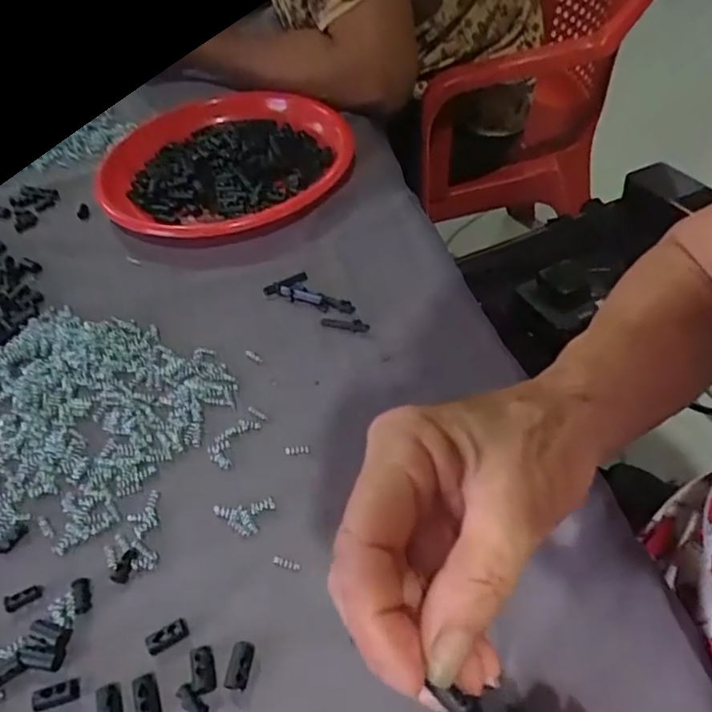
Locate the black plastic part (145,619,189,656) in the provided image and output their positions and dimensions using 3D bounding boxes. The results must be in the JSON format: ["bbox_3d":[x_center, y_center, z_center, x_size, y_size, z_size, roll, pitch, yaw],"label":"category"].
[{"bbox_3d":[-0.090,0.133,0.289,0.019,0.004,0.009,-29,50,-15],"label":"black plastic part"}]

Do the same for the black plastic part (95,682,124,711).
[{"bbox_3d":[-0.110,0.157,0.272,0.012,0.006,0.020,-21,48,-9],"label":"black plastic part"}]

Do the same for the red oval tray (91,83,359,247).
[{"bbox_3d":[-0.116,-0.168,0.545,0.211,0.042,0.196,3,48,10],"label":"red oval tray"}]

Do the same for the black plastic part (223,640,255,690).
[{"bbox_3d":[-0.053,0.140,0.277,0.011,0.008,0.021,0,49,10],"label":"black plastic part"}]

